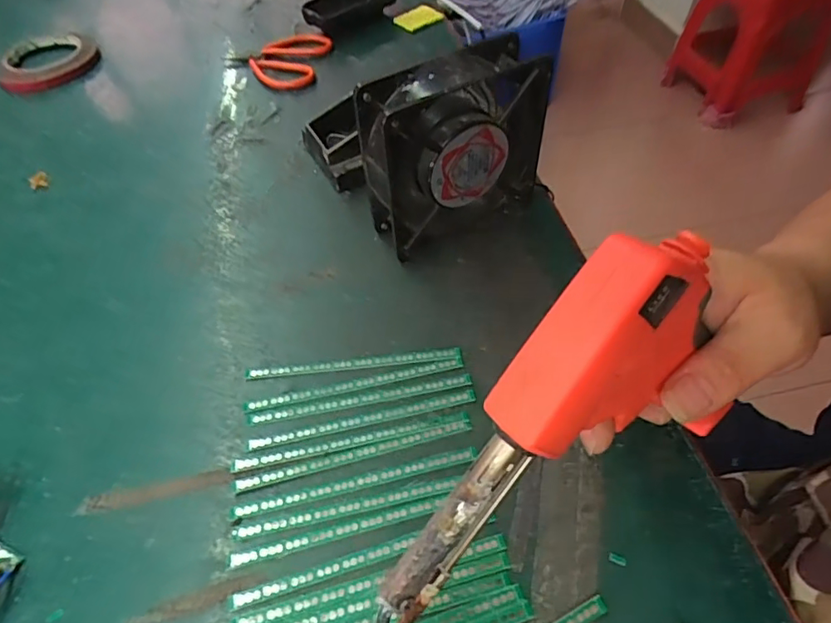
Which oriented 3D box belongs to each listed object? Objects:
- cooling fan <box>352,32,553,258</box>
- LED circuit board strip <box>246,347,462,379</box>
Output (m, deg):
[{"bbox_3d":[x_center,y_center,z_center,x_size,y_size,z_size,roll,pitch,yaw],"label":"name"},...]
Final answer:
[{"bbox_3d":[0.025,-0.106,0.361,0.128,0.120,0.044,-27,55,-17],"label":"cooling fan"},{"bbox_3d":[-0.038,0.033,0.331,0.134,0.004,0.009,-5,52,0],"label":"LED circuit board strip"}]

